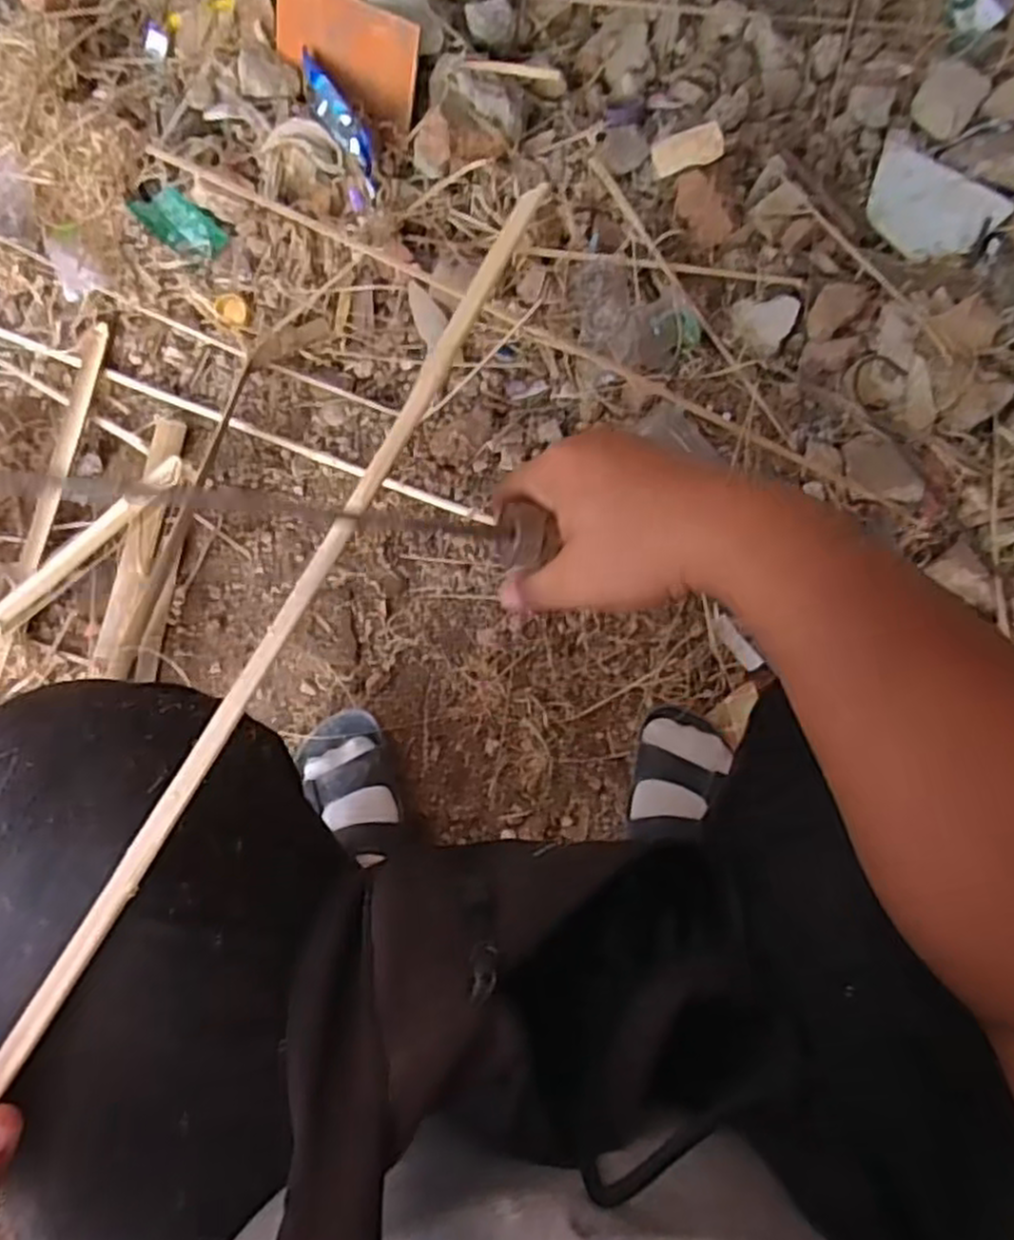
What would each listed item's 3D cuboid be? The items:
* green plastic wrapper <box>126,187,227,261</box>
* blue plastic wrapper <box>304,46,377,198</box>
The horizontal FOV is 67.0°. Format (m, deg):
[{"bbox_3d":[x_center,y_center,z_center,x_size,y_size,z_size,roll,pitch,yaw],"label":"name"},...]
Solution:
[{"bbox_3d":[-0.379,-0.459,0.888,0.110,0.016,0.059,33,80,8],"label":"green plastic wrapper"},{"bbox_3d":[-0.193,-0.576,0.884,0.028,0.064,0.190,-30,74,-6],"label":"blue plastic wrapper"}]

